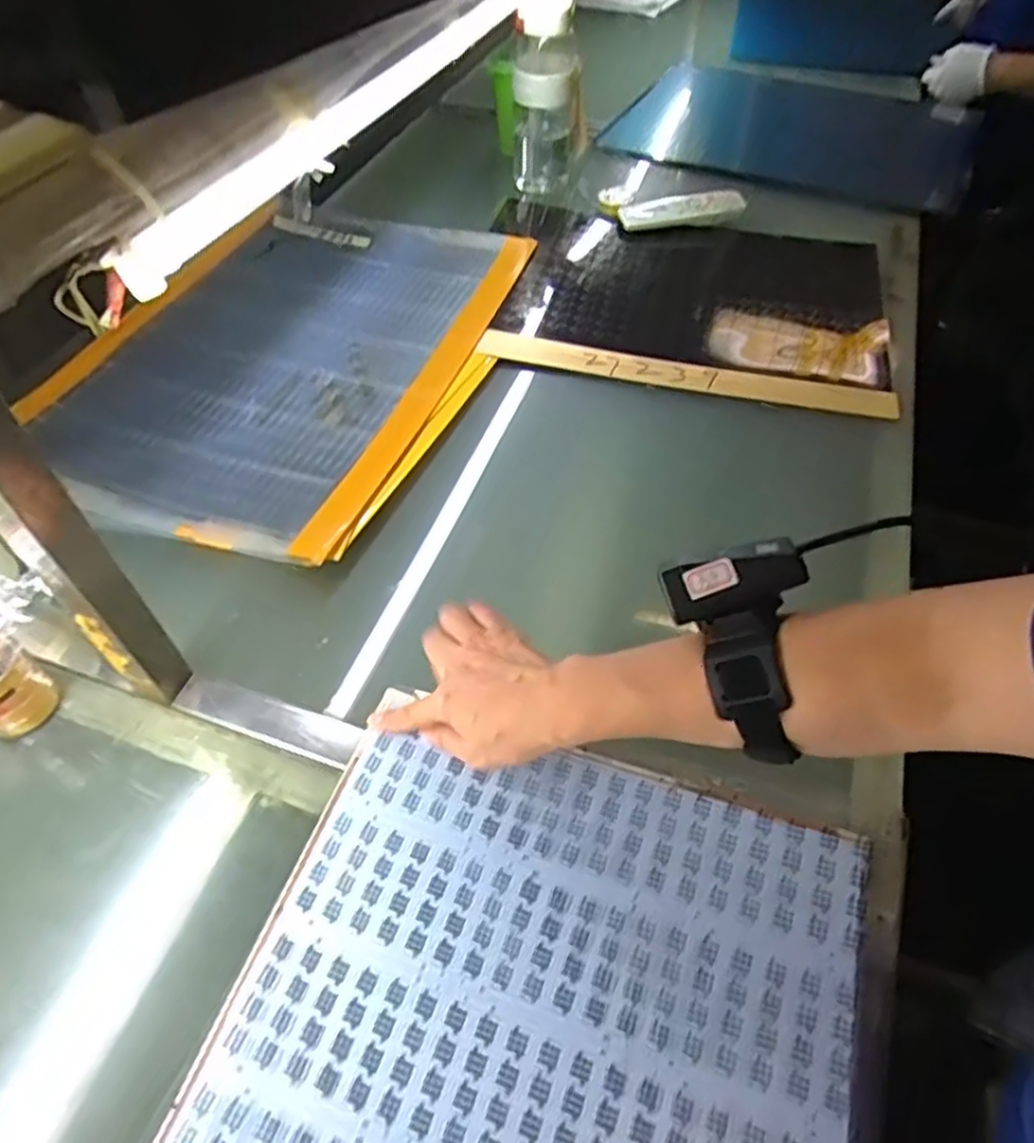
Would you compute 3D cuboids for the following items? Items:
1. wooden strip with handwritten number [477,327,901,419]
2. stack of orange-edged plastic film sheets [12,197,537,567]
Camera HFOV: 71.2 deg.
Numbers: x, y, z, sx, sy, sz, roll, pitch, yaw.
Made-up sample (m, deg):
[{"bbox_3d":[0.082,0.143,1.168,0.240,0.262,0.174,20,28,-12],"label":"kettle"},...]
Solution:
[{"bbox_3d":[0.170,-0.209,0.750,0.422,0.009,0.046,11,61,9],"label":"wooden strip with handwritten number"},{"bbox_3d":[-0.238,-0.251,0.777,0.412,0.032,0.561,17,54,11],"label":"stack of orange-edged plastic film sheets"}]

